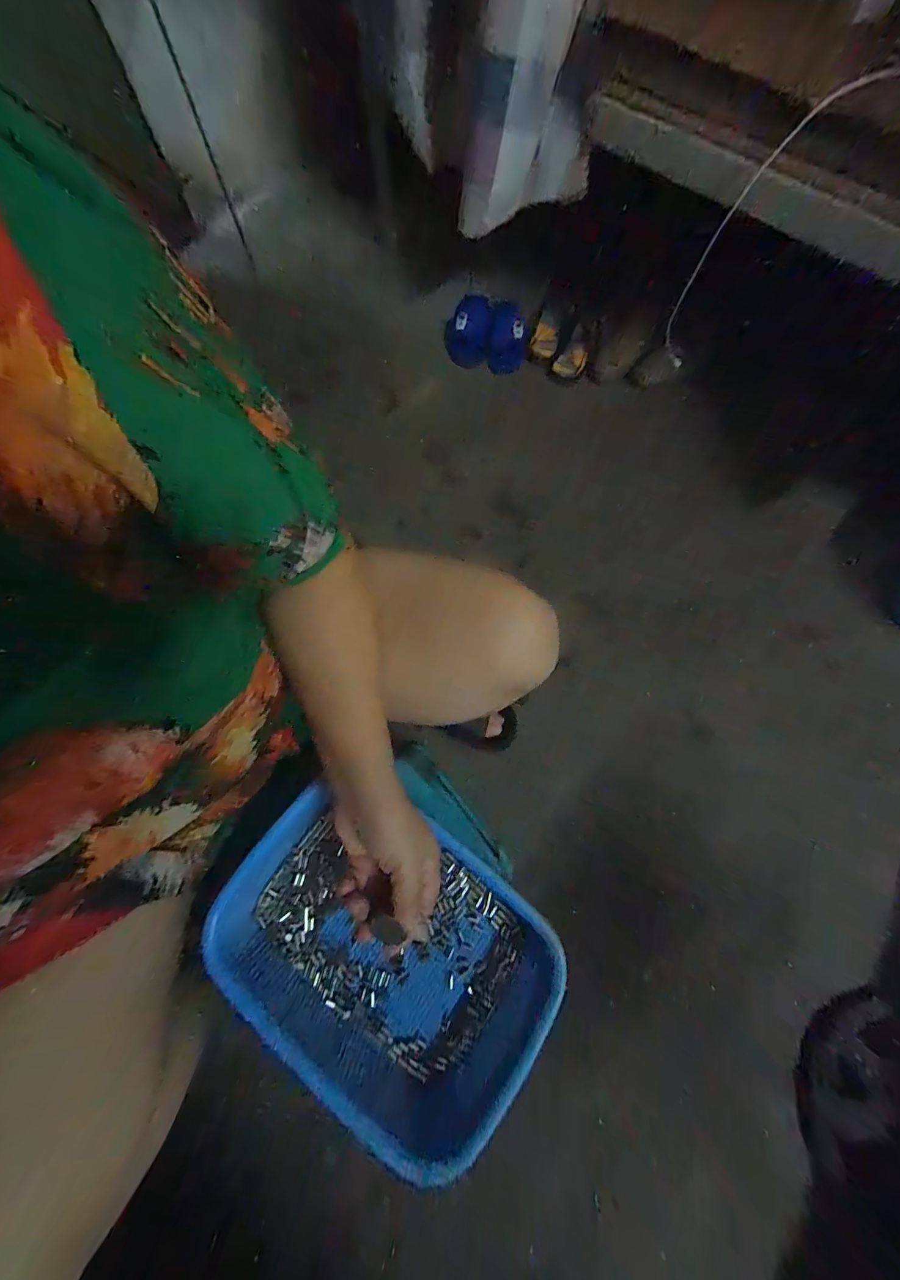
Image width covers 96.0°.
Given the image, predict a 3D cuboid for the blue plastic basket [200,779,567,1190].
[{"bbox_3d":[-0.057,0.291,0.378,0.304,0.075,0.195,28,72,7],"label":"blue plastic basket"}]

